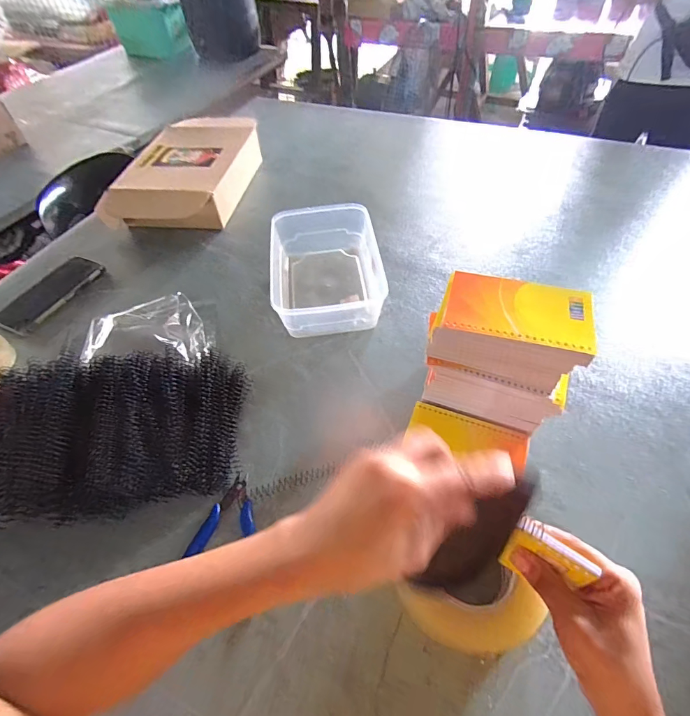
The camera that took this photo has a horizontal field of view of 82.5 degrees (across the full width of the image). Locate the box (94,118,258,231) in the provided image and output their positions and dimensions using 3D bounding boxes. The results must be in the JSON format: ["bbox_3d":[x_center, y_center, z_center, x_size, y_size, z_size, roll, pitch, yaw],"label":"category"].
[{"bbox_3d":[-0.324,-0.379,0.806,0.237,0.075,0.328,5,54,8],"label":"box"}]

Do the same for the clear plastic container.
[{"bbox_3d":[-0.031,-0.141,0.608,0.151,0.068,0.222,-6,53,-1],"label":"clear plastic container"}]

